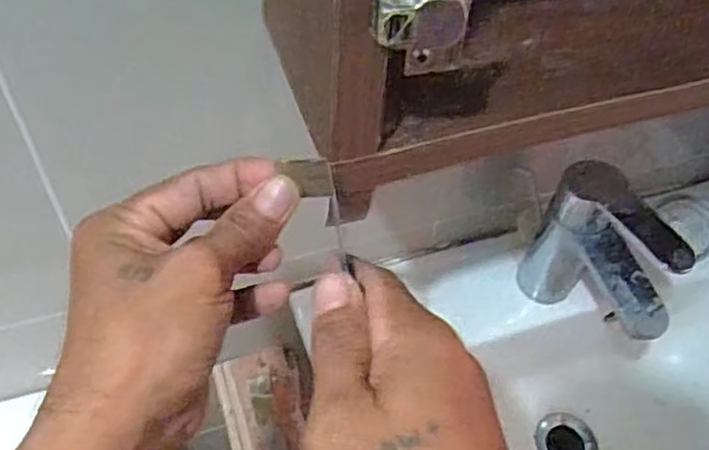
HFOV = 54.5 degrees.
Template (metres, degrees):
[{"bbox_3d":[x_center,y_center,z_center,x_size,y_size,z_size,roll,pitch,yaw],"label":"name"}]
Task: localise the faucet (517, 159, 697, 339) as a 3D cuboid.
[{"bbox_3d":[0.201,0.042,0.573,0.049,0.163,0.136,-17,53,-17],"label":"faucet"}]

